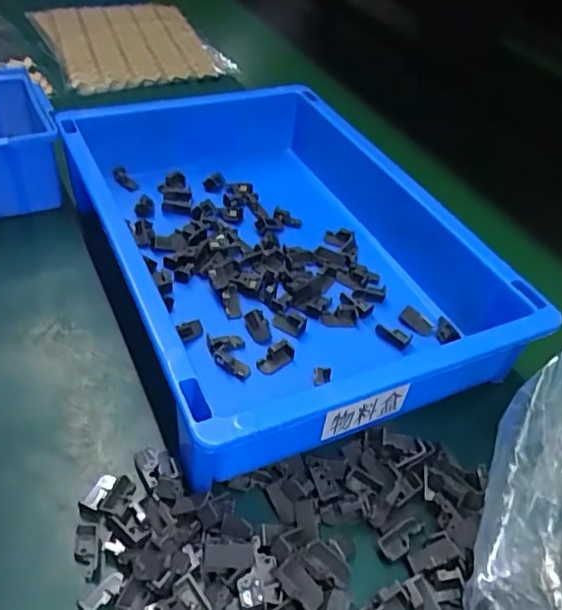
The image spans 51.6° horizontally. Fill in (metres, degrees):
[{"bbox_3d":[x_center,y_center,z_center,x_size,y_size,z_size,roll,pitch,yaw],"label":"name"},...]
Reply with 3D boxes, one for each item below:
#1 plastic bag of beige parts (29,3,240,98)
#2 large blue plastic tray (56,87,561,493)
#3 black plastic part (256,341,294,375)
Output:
[{"bbox_3d":[-0.177,-0.314,0.681,0.192,0.013,0.225,-18,50,-23],"label":"plastic bag of beige parts"},{"bbox_3d":[-0.003,-0.045,0.387,0.217,0.067,0.304,-16,49,-21],"label":"large blue plastic tray"},{"bbox_3d":[-0.003,0.031,0.339,0.014,0.007,0.025,31,50,23],"label":"black plastic part"}]

